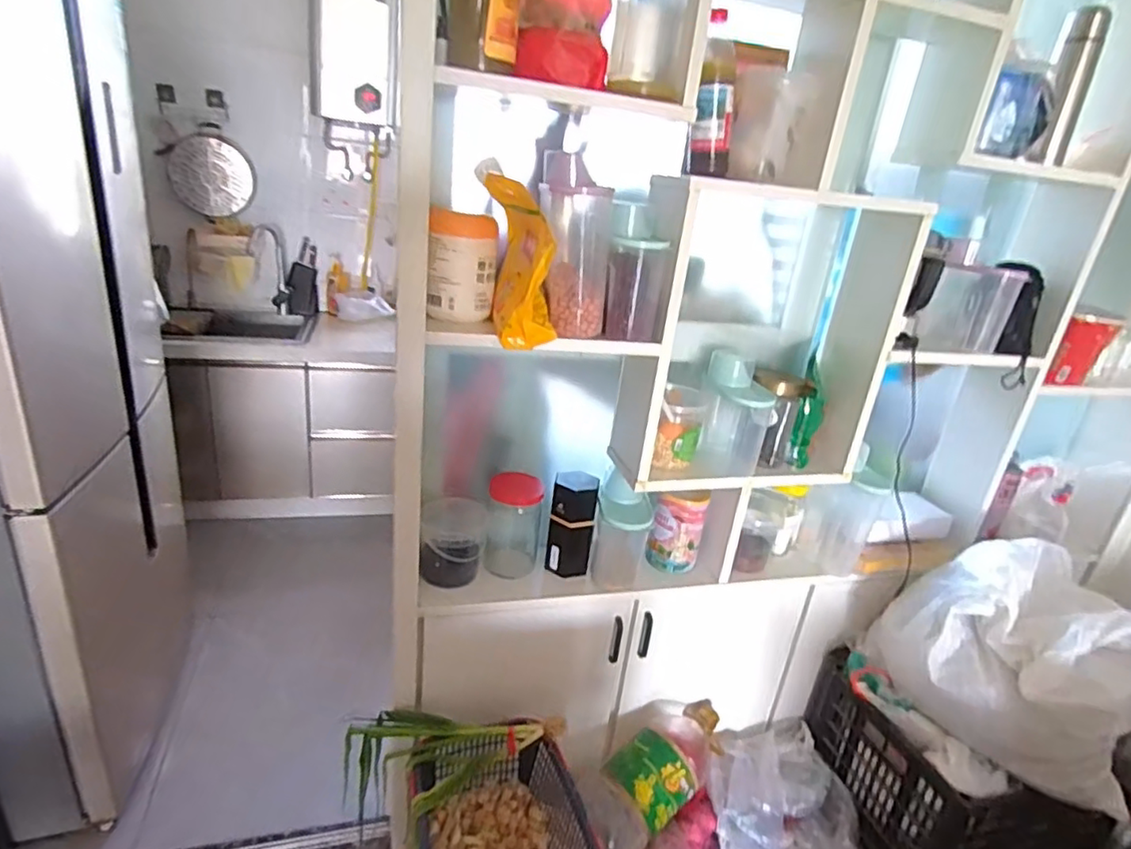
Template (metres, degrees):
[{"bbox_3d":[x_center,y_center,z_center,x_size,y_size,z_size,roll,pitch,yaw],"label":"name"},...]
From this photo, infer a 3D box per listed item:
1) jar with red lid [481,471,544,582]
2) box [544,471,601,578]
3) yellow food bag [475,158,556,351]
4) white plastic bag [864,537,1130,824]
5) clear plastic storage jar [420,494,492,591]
[{"bbox_3d":[-0.095,0.188,1.152,0.094,0.197,0.087,6,22,-2],"label":"jar with red lid"},{"bbox_3d":[0.013,0.185,1.150,0.078,0.182,0.069,9,22,5],"label":"box"},{"bbox_3d":[-0.070,-0.238,0.888,0.105,0.226,0.187,2,22,-13],"label":"yellow food bag"},{"bbox_3d":[0.802,0.400,1.129,0.378,0.310,0.313,12,22,11],"label":"white plastic bag"},{"bbox_3d":[-0.197,0.205,1.118,0.115,0.132,0.116,4,22,-8],"label":"clear plastic storage jar"}]

